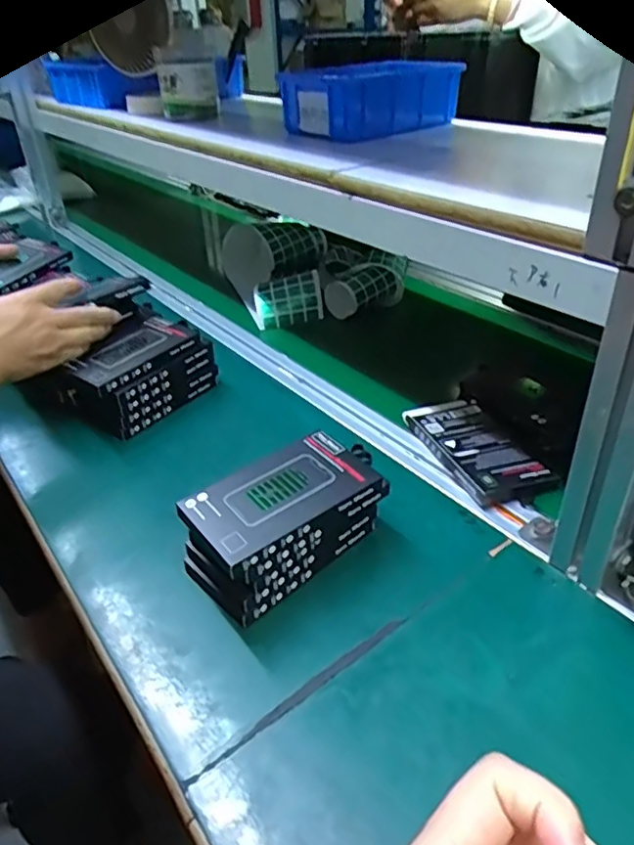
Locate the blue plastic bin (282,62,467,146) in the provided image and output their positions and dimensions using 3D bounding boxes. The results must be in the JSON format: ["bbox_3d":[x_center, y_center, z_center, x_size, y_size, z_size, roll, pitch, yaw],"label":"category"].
[{"bbox_3d":[0.061,-0.379,0.707,0.137,0.063,0.167,26,45,36],"label":"blue plastic bin"}]

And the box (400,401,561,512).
[{"bbox_3d":[0.146,0.024,0.573,0.075,0.019,0.152,-15,37,-15],"label":"box"}]

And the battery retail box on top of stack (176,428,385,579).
[{"bbox_3d":[-0.025,0.053,0.449,0.137,0.019,0.075,-25,40,-30],"label":"battery retail box on top of stack"}]

